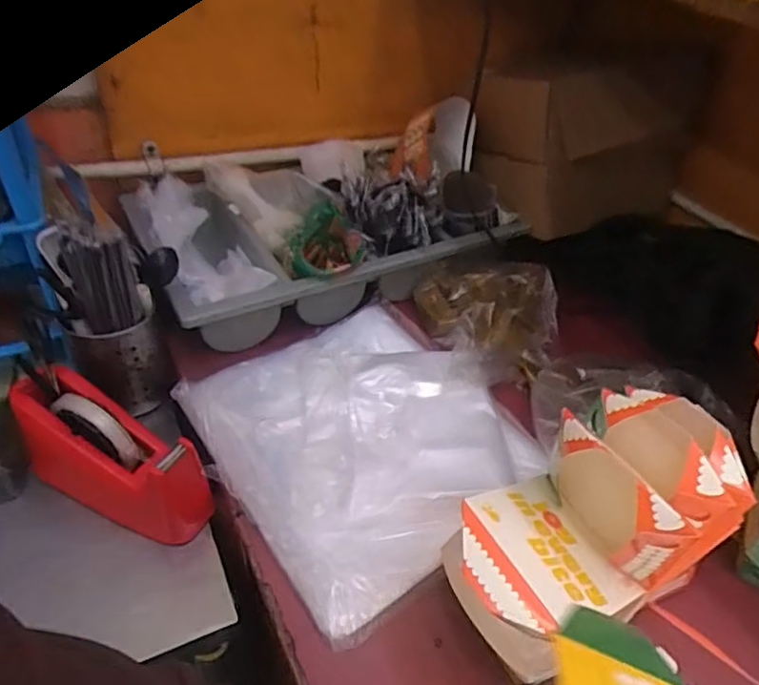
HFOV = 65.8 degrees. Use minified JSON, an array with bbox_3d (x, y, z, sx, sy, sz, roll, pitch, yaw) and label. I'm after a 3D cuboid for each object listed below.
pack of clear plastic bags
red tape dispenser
[{"bbox_3d":[-0.018,0.088,0.618,0.300,0.035,0.320,-26,50,-32],"label":"pack of clear plastic bags"},{"bbox_3d":[-0.257,0.111,0.562,0.207,0.112,0.071,25,44,21],"label":"red tape dispenser"}]

